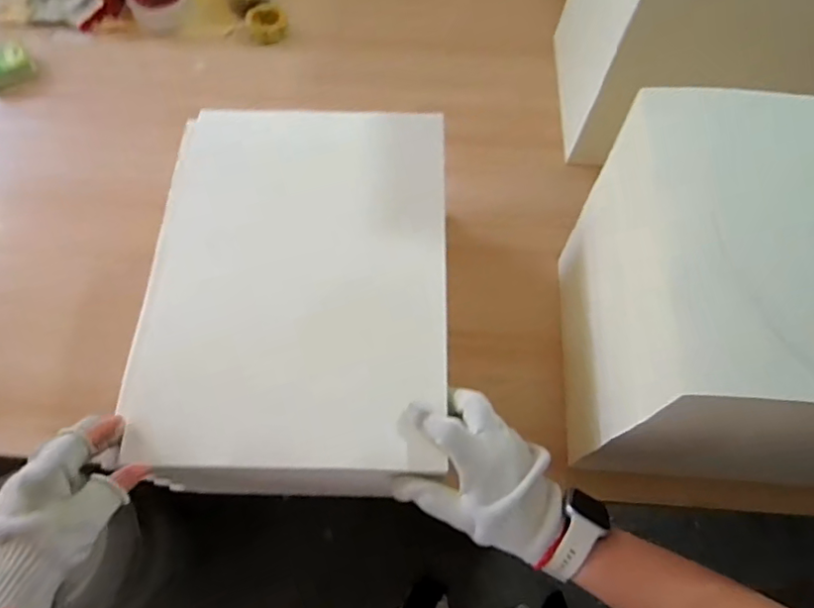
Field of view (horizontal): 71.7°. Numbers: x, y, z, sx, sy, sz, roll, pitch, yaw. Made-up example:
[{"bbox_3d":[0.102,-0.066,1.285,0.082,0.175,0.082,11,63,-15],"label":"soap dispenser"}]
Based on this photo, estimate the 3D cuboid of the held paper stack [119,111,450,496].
[{"bbox_3d":[-0.100,-0.024,0.525,0.270,0.029,0.375,1,65,0],"label":"held paper stack"}]

